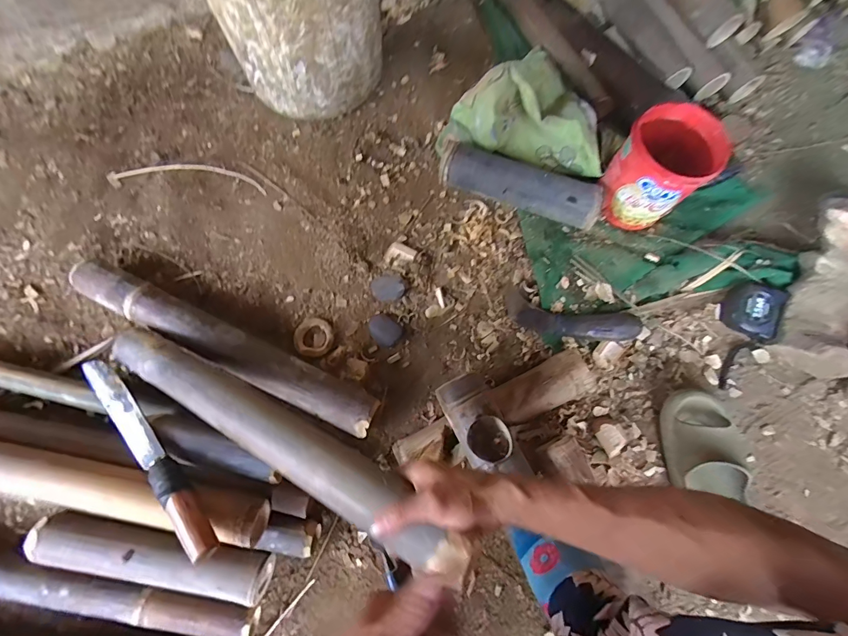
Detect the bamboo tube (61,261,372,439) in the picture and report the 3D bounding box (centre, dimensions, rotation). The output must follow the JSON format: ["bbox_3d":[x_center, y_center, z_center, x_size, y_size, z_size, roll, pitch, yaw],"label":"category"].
[{"bbox_3d":[-0.311,0.043,0.649,0.516,0.062,0.069,25,76,6],"label":"bamboo tube"}]

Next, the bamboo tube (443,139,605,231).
[{"bbox_3d":[0.167,-0.229,0.722,0.280,0.076,0.071,20,76,4],"label":"bamboo tube"}]

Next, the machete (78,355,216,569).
[{"bbox_3d":[-0.378,0.174,0.558,0.348,0.026,0.041,39,77,24],"label":"machete"}]

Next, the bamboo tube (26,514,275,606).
[{"bbox_3d":[-0.377,0.332,0.575,0.319,0.055,0.071,11,75,2],"label":"bamboo tube"}]

